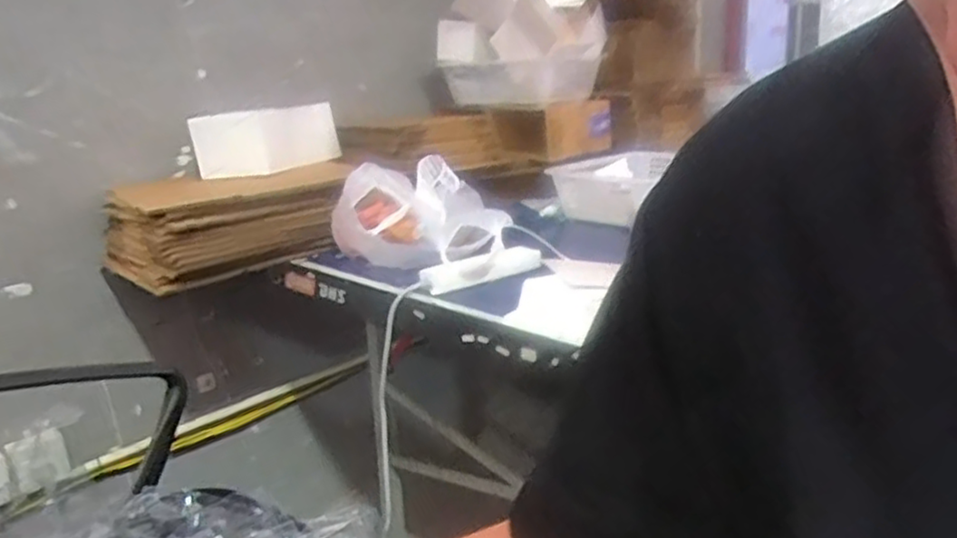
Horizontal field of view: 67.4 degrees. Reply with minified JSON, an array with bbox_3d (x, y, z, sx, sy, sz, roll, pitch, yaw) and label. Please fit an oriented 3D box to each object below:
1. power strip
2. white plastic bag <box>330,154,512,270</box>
[{"bbox_3d":[0.006,-0.003,1.061,0.193,0.033,0.043,-14,18,-34],"label":"power strip"},{"bbox_3d":[-0.104,-0.088,1.167,0.253,0.154,0.286,-6,15,-10],"label":"white plastic bag"}]

